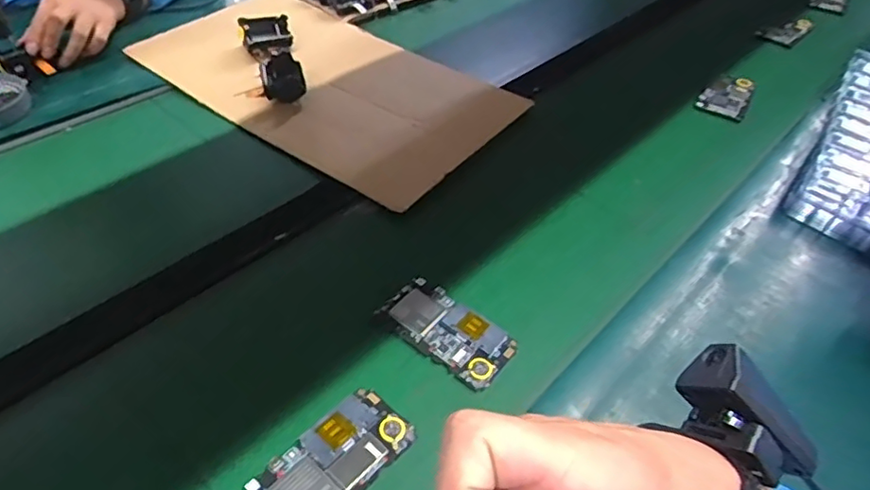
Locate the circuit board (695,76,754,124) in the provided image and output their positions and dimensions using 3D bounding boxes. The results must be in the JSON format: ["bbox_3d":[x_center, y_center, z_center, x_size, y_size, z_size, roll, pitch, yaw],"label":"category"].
[{"bbox_3d":[0.432,-0.221,0.866,0.067,0.020,0.099,30,51,20],"label":"circuit board"}]

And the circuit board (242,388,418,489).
[{"bbox_3d":[-0.079,0.166,0.455,0.066,0.008,0.124,37,53,25],"label":"circuit board"}]

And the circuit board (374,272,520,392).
[{"bbox_3d":[0.012,0.079,0.548,0.124,0.008,0.064,33,57,23],"label":"circuit board"}]

